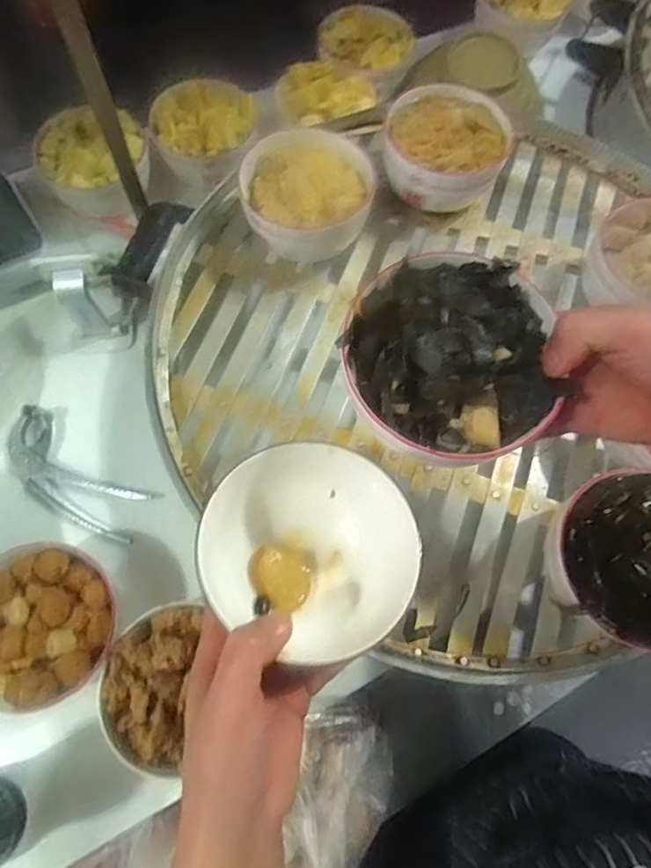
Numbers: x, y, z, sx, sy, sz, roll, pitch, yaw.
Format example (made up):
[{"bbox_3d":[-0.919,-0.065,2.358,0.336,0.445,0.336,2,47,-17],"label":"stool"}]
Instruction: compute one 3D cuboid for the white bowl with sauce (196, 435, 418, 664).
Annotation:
[{"bbox_3d":[-0.009,0.076,0.348,0.128,0.067,0.130,0,71,0],"label":"white bowl with sauce"}]

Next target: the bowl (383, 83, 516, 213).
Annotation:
[{"bbox_3d":[0.126,-0.297,0.570,0.127,0.075,0.139,0,71,0],"label":"bowl"}]

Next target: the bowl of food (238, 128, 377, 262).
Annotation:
[{"bbox_3d":[-0.019,-0.226,0.537,0.126,0.075,0.134,0,71,0],"label":"bowl of food"}]

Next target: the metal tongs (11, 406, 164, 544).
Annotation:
[{"bbox_3d":[-0.258,0.044,0.541,0.169,0.021,0.074,35,74,11],"label":"metal tongs"}]

